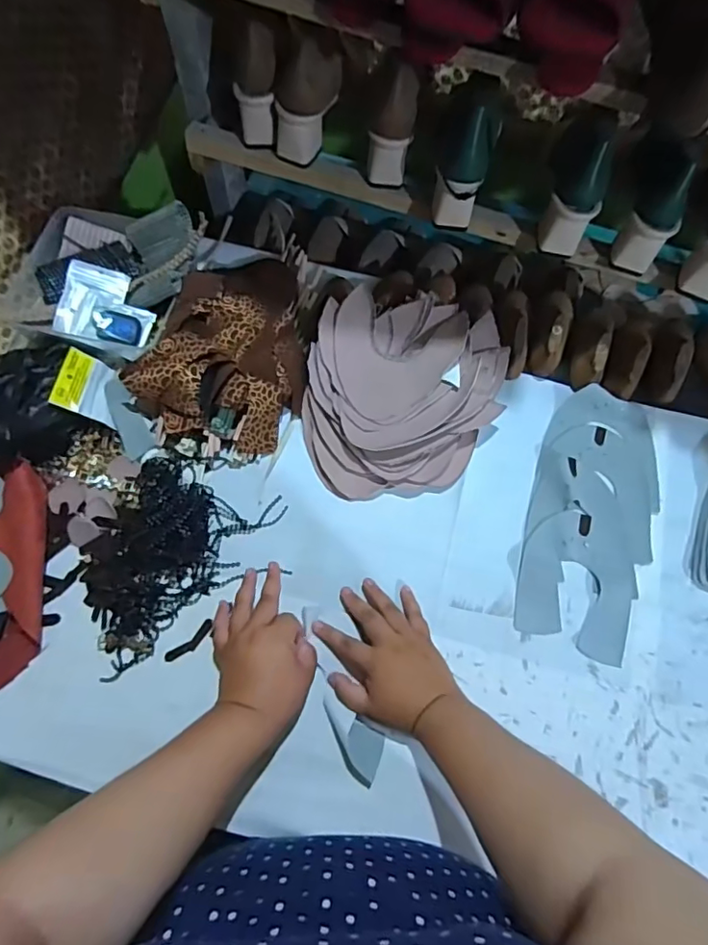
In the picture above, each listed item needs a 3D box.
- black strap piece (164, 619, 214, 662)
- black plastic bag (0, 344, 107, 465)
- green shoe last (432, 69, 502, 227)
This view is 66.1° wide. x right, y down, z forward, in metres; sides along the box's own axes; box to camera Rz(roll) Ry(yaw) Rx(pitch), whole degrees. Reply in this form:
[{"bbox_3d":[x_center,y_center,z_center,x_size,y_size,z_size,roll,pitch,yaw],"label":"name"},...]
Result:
[{"bbox_3d":[-0.176,0.184,0.588,0.059,0.004,0.015,-40,76,-15],"label":"black strap piece"},{"bbox_3d":[-0.383,-0.083,0.630,0.130,0.062,0.136,-24,72,-10],"label":"black plastic bag"},{"bbox_3d":[0.126,-0.352,0.615,0.059,0.129,0.070,15,69,4],"label":"green shoe last"}]

